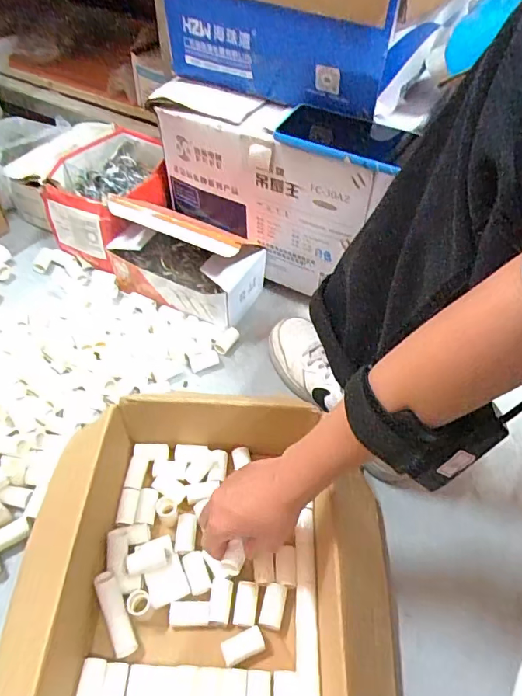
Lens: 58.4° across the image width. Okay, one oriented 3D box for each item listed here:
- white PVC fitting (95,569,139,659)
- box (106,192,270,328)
[{"bbox_3d":[-0.128,0.233,0.411,0.019,0.013,0.068,-21,77,-18],"label":"white PVC fitting"},{"bbox_3d":[-0.102,-0.121,0.618,0.189,0.135,0.086,21,53,14],"label":"box"}]

